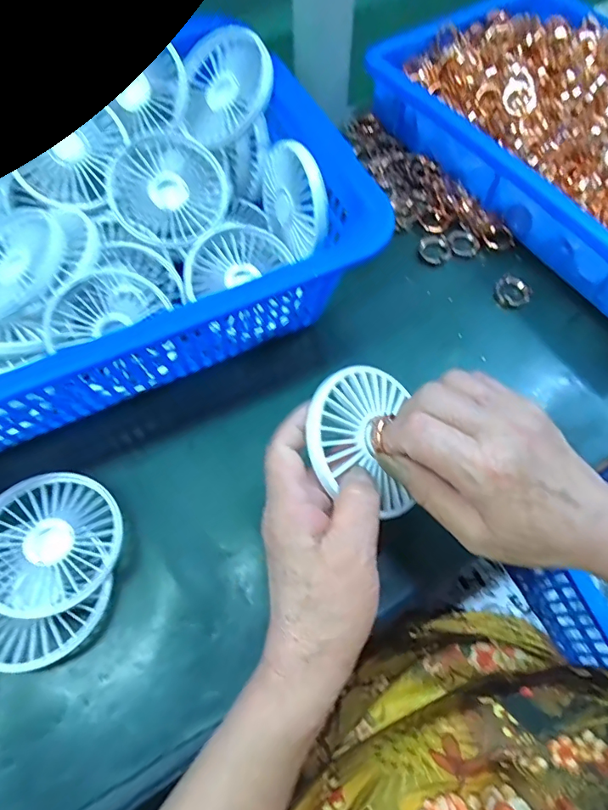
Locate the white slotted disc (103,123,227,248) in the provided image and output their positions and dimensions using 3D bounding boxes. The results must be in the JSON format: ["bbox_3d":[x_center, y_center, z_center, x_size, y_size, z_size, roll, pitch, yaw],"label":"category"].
[{"bbox_3d":[-0.108,-0.170,0.370,0.086,0.009,0.091,0,88,-10],"label":"white slotted disc"}]

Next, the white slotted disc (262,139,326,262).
[{"bbox_3d":[-0.009,-0.153,0.356,0.007,0.076,0.068,-24,35,-31],"label":"white slotted disc"}]

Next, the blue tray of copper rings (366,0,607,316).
[{"bbox_3d":[0.253,-0.245,0.432,0.235,0.065,0.361,-34,67,-13],"label":"blue tray of copper rings"}]

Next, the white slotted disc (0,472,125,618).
[{"bbox_3d":[-0.166,0.086,0.309,0.086,0.014,0.090,3,60,-5],"label":"white slotted disc"}]

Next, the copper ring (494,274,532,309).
[{"bbox_3d":[0.175,-0.094,0.401,0.029,0.008,0.029,33,70,17],"label":"copper ring"}]

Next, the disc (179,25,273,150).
[{"bbox_3d":[-0.060,-0.247,0.368,0.077,0.011,0.080,7,103,29],"label":"disc"}]

